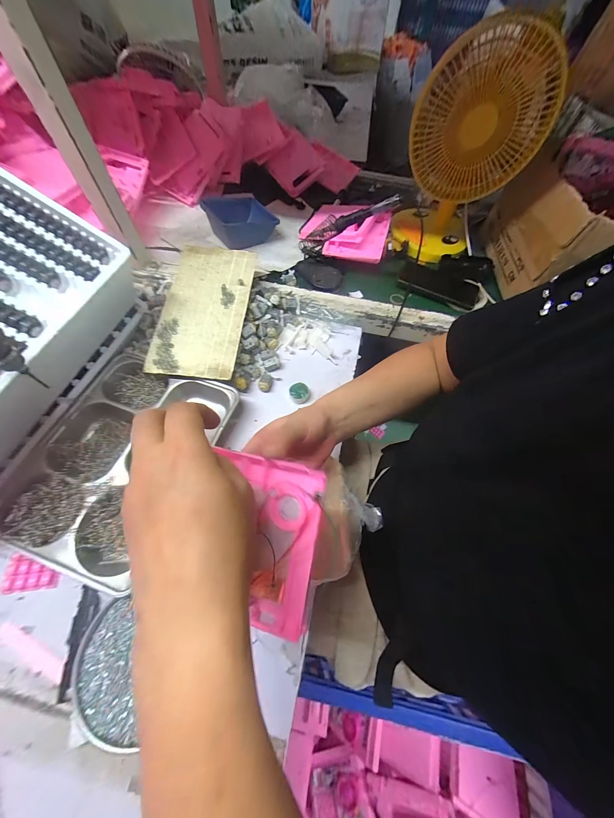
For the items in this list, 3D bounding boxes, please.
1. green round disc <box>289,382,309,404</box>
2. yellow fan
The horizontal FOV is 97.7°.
[{"bbox_3d":[-0.013,-0.028,0.452,0.032,0.018,0.033,1,63,-2],"label":"green round disc"},{"bbox_3d":[0.311,-0.482,0.529,0.205,0.296,0.211,32,66,12],"label":"yellow fan"}]

